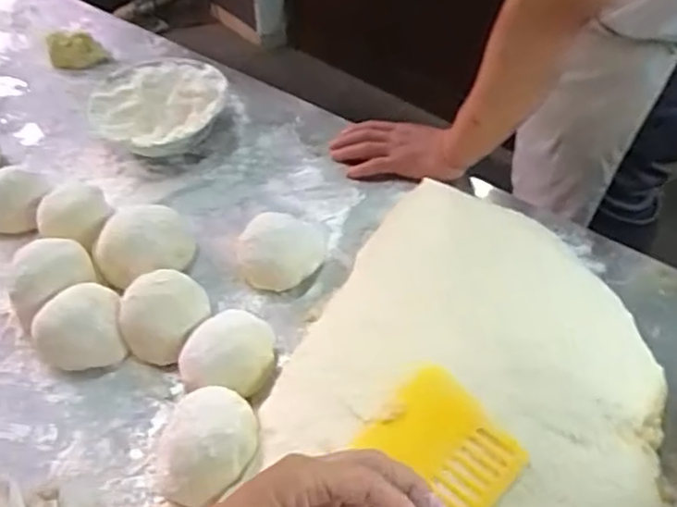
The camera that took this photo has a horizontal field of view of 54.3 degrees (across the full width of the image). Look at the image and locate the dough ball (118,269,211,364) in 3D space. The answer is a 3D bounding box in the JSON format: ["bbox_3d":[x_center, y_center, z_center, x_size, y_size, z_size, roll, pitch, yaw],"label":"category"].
[{"bbox_3d":[-0.181,0.064,0.692,0.090,0.055,0.077,-18,51,-15],"label":"dough ball"}]

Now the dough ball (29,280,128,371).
[{"bbox_3d":[-0.268,0.075,0.683,0.082,0.053,0.071,-13,50,-11],"label":"dough ball"}]

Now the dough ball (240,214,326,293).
[{"bbox_3d":[-0.065,-0.011,0.766,0.100,0.055,0.094,0,49,0],"label":"dough ball"}]

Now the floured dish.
[{"bbox_3d":[-0.249,-0.207,0.917,0.182,0.050,0.171,0,49,0],"label":"floured dish"}]

